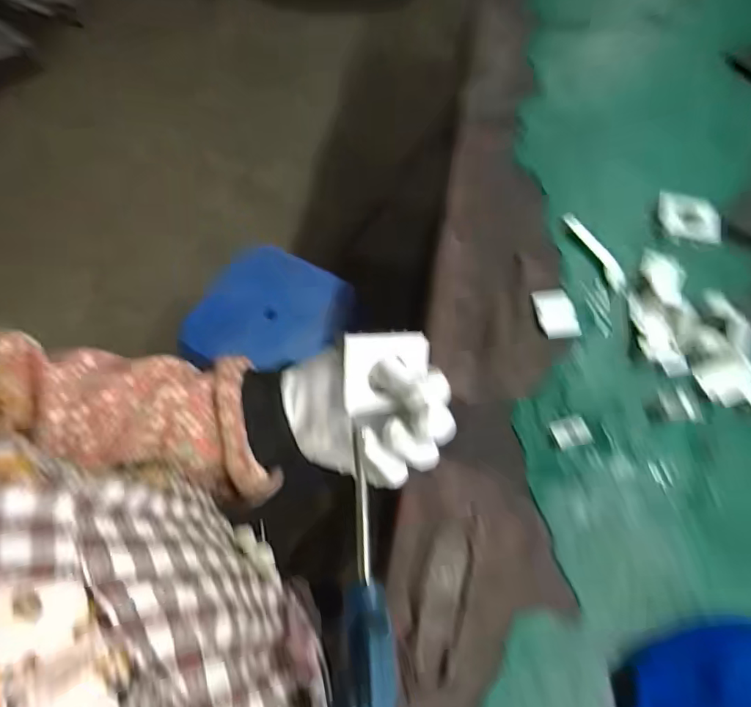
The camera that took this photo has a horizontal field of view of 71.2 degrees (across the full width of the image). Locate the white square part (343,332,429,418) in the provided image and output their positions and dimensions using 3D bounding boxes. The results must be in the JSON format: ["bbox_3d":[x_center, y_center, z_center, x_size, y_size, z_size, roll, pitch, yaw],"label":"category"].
[{"bbox_3d":[0.009,0.013,0.355,0.061,0.005,0.055,-4,102,-20],"label":"white square part"}]

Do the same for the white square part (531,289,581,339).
[{"bbox_3d":[0.207,-0.047,0.602,0.043,0.004,0.061,-8,65,-1],"label":"white square part"}]

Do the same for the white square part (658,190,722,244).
[{"bbox_3d":[0.387,-0.167,0.647,0.073,0.013,0.069,15,67,10],"label":"white square part"}]

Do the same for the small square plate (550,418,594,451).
[{"bbox_3d":[0.203,0.083,0.544,0.038,0.010,0.029,-13,65,-3],"label":"small square plate"}]

